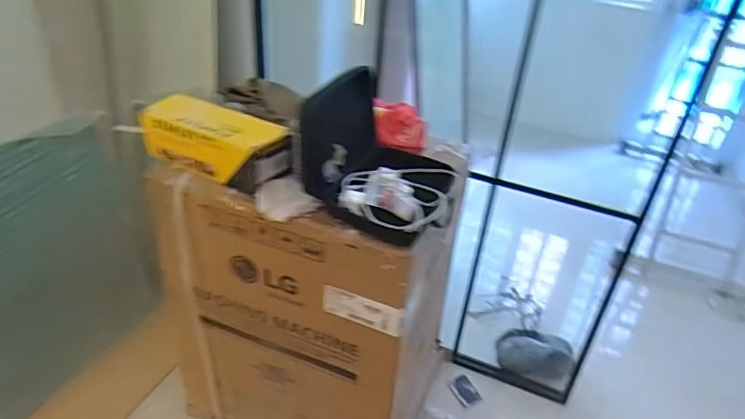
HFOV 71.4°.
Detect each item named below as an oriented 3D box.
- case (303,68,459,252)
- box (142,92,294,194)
[{"bbox_3d":[0.037,-0.127,1.111,0.288,0.237,0.329,18,35,19],"label":"case"},{"bbox_3d":[-0.358,-0.159,1.191,0.338,0.126,0.137,17,35,18],"label":"box"}]

